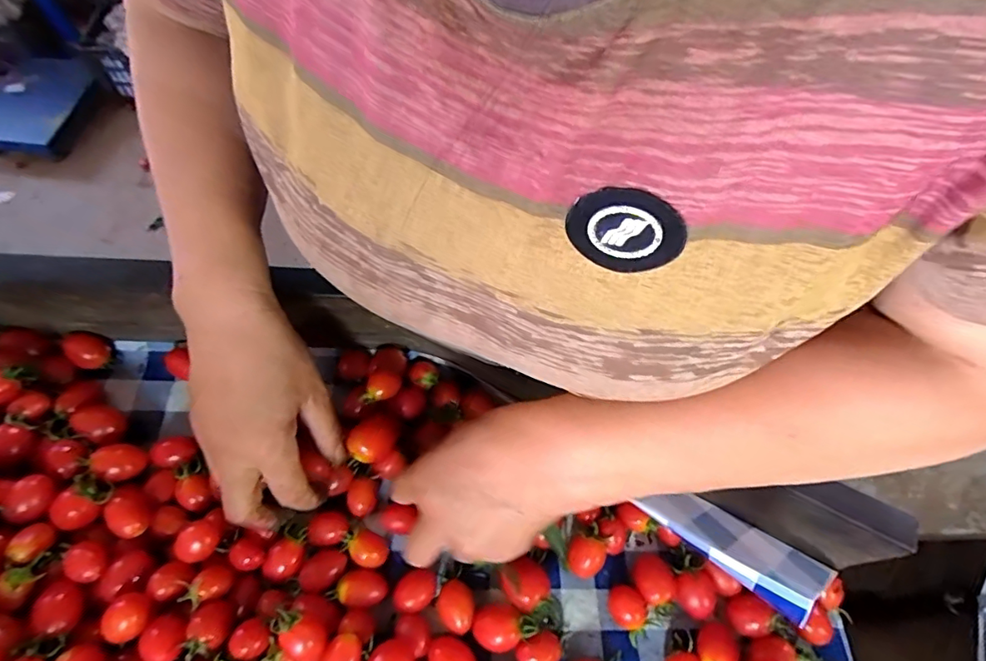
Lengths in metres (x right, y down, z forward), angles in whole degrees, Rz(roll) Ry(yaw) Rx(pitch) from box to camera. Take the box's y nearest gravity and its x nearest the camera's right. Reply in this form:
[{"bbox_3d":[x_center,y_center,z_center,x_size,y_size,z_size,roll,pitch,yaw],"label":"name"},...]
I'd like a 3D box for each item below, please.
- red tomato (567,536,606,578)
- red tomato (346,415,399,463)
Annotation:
[{"bbox_3d":[0.063,0.156,0.362,0.024,0.021,0.024,1,61,-1],"label":"red tomato"},{"bbox_3d":[-0.083,0.077,0.369,0.028,0.026,0.034,25,63,12],"label":"red tomato"}]

